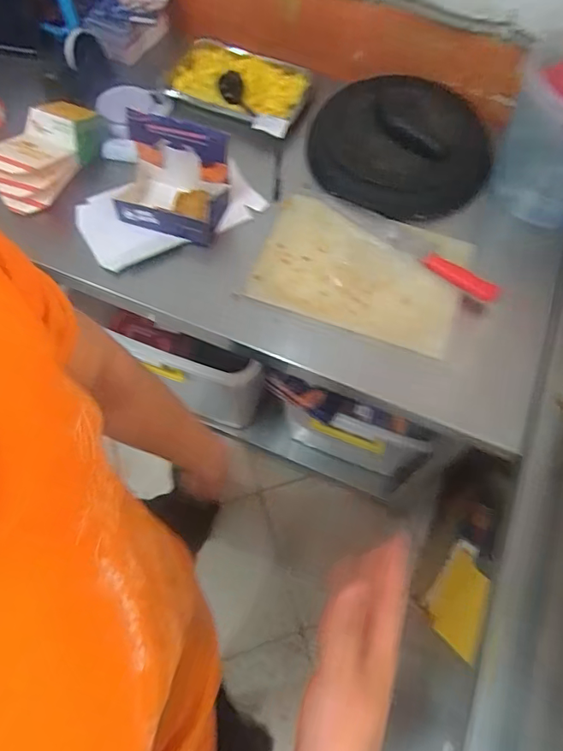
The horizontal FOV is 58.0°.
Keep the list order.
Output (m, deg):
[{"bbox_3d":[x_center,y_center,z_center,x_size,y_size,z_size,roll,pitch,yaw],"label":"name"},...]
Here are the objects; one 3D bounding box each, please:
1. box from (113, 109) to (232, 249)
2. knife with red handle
[{"bbox_3d":[-0.193,-0.334,0.865,0.181,0.168,0.106,18,65,8],"label":"box"},{"bbox_3d":[0.220,-0.239,0.907,0.369,0.026,0.058,39,69,16],"label":"knife with red handle"}]

